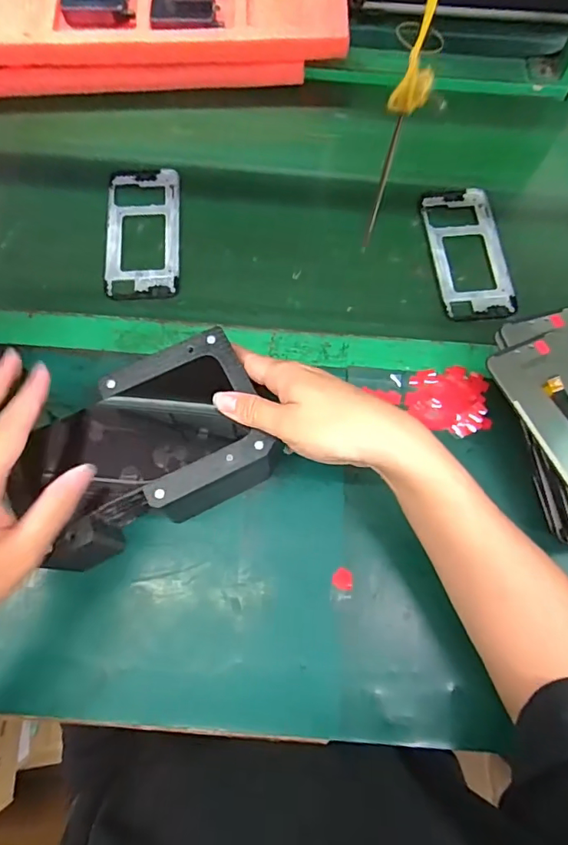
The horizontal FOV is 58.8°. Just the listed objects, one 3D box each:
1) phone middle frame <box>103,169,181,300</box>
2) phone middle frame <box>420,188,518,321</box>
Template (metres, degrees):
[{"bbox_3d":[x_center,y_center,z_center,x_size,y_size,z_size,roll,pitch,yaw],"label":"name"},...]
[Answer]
[{"bbox_3d":[-0.148,-0.202,0.530,0.076,0.004,0.162,-3,72,-1],"label":"phone middle frame"},{"bbox_3d":[0.192,-0.180,0.529,0.075,0.004,0.158,-5,72,-2],"label":"phone middle frame"}]

